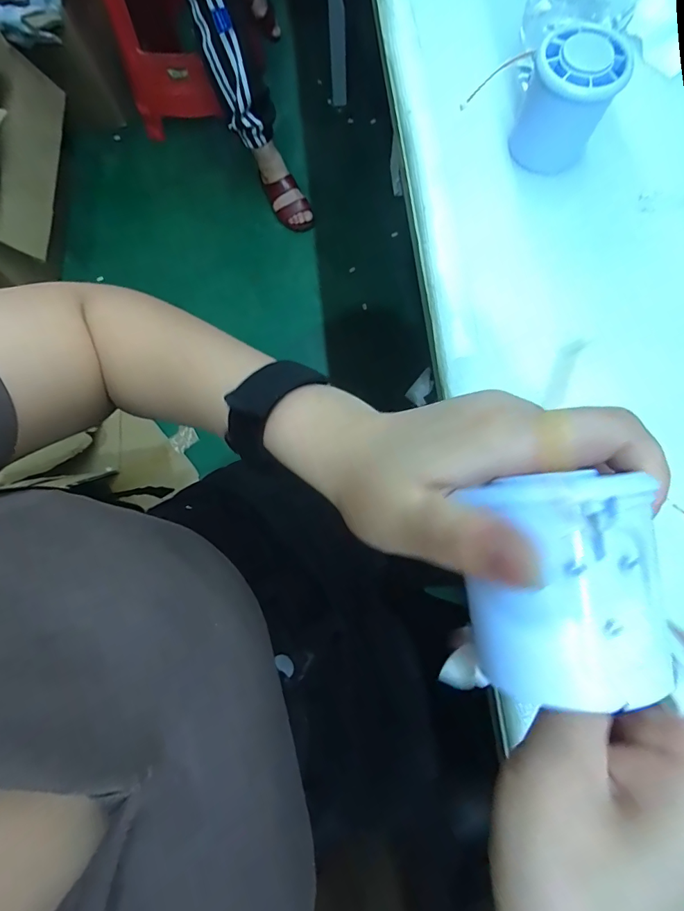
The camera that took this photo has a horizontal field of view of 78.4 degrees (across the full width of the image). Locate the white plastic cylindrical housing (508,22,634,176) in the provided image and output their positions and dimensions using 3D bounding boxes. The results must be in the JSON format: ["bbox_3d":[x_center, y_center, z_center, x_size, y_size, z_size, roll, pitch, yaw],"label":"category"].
[{"bbox_3d":[0.145,-0.228,0.275,0.052,0.061,0.052,24,78,6],"label":"white plastic cylindrical housing"}]

